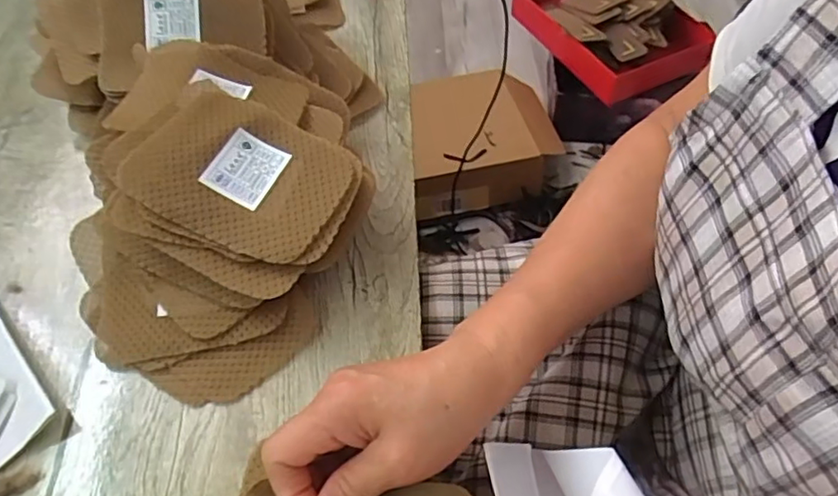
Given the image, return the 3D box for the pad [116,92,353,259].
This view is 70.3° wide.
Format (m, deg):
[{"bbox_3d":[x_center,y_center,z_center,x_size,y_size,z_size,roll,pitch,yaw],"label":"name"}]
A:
[{"bbox_3d":[-0.111,-0.049,0.377,0.125,0.009,0.096,23,67,5],"label":"pad"}]

